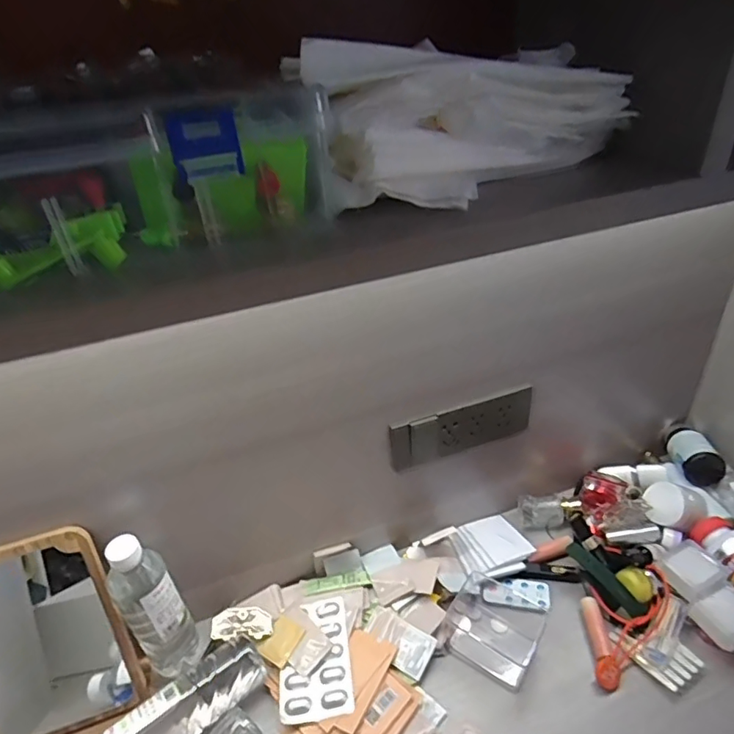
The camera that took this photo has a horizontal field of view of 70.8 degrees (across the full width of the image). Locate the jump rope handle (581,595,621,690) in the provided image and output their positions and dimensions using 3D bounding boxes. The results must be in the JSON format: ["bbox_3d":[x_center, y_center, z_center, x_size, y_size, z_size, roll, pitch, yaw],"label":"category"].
[{"bbox_3d":[0.276,0.329,0.618,0.023,0.030,0.102,0,34,7],"label":"jump rope handle"}]

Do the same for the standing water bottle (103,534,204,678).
[{"bbox_3d":[-0.235,0.283,0.585,0.061,0.224,0.054,-28,41,-31],"label":"standing water bottle"}]

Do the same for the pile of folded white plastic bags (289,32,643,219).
[{"bbox_3d":[0.051,-0.131,0.265,0.169,0.062,0.074,-21,37,-24],"label":"pile of folded white plastic bags"}]

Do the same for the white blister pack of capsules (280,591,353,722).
[{"bbox_3d":[-0.063,0.344,0.617,0.083,0.007,0.137,-7,34,-5],"label":"white blister pack of capsules"}]

